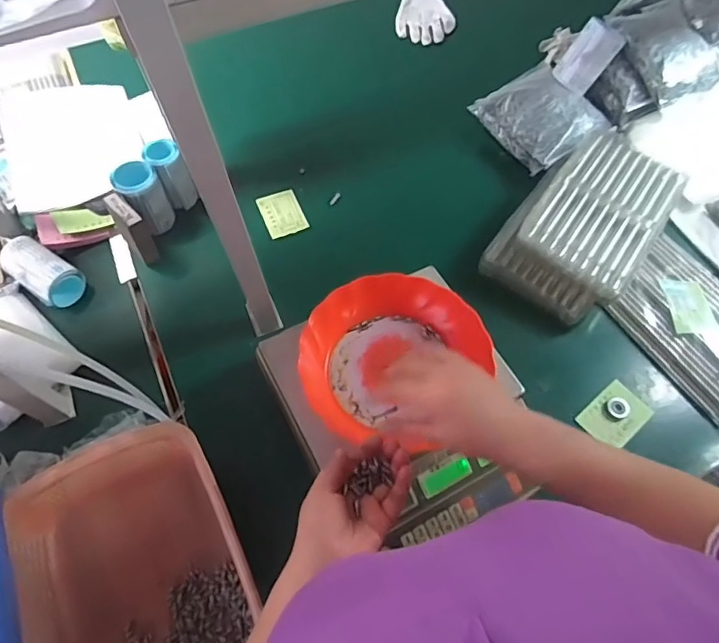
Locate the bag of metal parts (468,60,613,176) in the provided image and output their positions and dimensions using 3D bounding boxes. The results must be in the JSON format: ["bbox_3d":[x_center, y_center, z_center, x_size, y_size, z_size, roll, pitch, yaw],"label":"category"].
[{"bbox_3d":[0.329,-0.365,0.923,0.165,0.088,0.203,-29,66,-14],"label":"bag of metal parts"}]

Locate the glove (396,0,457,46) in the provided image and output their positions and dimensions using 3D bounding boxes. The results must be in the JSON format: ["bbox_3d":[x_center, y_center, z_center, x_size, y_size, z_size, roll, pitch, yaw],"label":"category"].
[{"bbox_3d":[0.146,-0.662,1.113,0.124,0.034,0.151,12,63,6],"label":"glove"}]

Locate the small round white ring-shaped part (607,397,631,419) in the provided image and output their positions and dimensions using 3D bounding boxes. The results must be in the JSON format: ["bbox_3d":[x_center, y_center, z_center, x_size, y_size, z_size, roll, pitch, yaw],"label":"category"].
[{"bbox_3d":[0.356,0.119,0.700,0.031,0.004,0.029,0,63,0],"label":"small round white ring-shaped part"}]

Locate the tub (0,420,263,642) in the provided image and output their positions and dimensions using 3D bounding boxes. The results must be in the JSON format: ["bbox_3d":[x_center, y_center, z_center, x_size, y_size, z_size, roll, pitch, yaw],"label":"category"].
[{"bbox_3d":[-0.219,0.271,0.519,0.214,0.092,0.285,-26,66,-13],"label":"tub"}]

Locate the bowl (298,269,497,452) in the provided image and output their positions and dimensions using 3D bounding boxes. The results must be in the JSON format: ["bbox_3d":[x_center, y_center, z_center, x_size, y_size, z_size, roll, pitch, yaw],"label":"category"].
[{"bbox_3d":[0.031,0.042,0.577,0.186,0.057,0.197,0,63,0],"label":"bowl"}]

